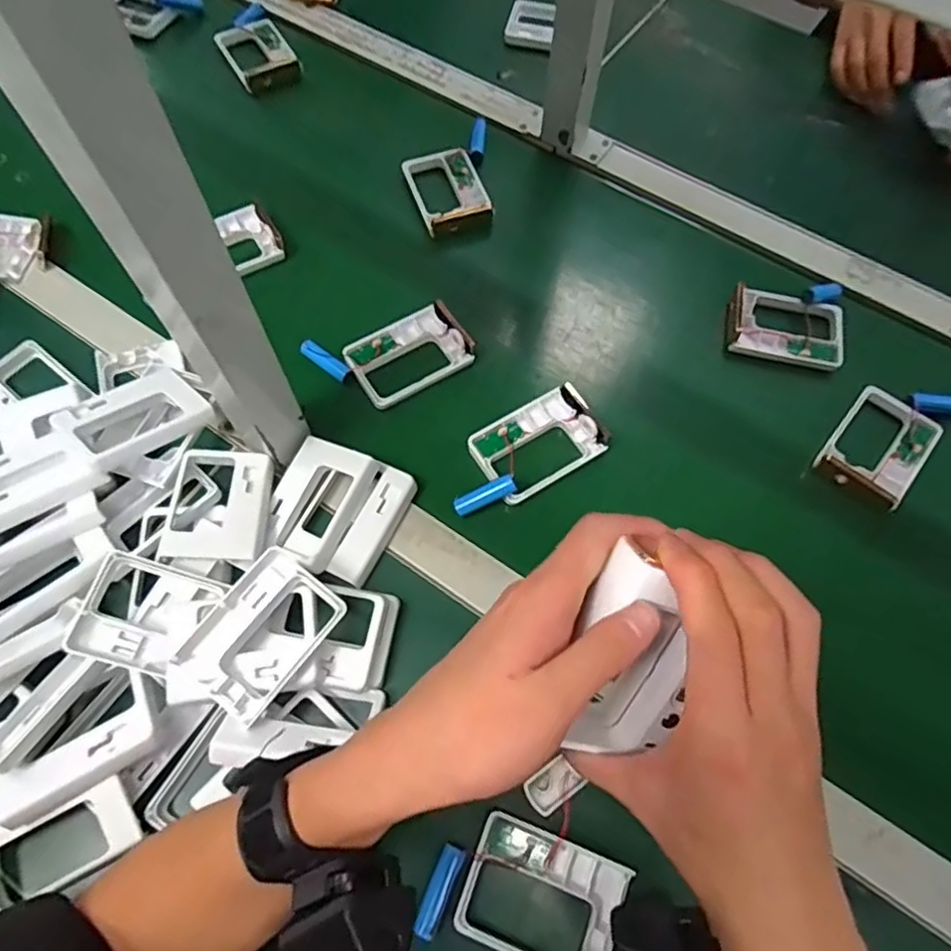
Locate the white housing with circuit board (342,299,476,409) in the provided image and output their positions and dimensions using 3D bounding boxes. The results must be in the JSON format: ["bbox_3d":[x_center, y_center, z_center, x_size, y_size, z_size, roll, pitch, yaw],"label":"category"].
[{"bbox_3d":[-0.058,-0.106,0.542,0.100,0.018,0.070,-32,70,-13],"label":"white housing with circuit board"}]

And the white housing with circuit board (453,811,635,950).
[{"bbox_3d":[0.041,0.254,0.379,0.093,0.012,0.067,21,68,9],"label":"white housing with circuit board"}]

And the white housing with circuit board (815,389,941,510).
[{"bbox_3d":[0.330,-0.022,0.518,0.069,0.017,0.092,38,71,15],"label":"white housing with circuit board"}]

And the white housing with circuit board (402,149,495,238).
[{"bbox_3d":[-0.028,-0.284,0.624,0.070,0.018,0.097,-20,68,-9],"label":"white housing with circuit board"}]

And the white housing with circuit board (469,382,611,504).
[{"bbox_3d":[0.051,-0.025,0.509,0.100,0.021,0.070,-32,70,-13],"label":"white housing with circuit board"}]

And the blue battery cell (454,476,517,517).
[{"bbox_3d":[0.007,0.016,0.484,0.049,0.015,0.013,-25,68,4],"label":"blue battery cell"}]

